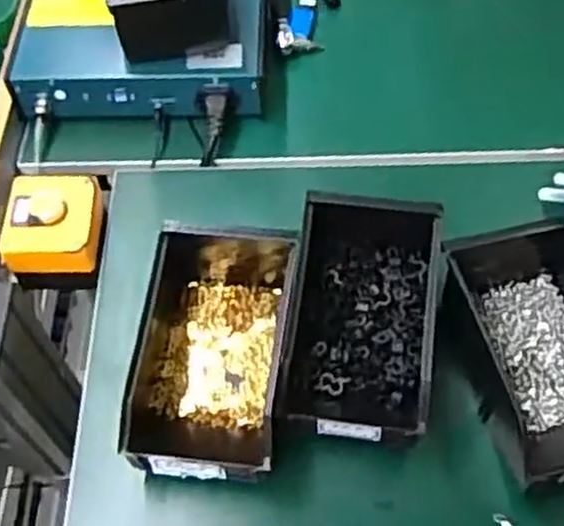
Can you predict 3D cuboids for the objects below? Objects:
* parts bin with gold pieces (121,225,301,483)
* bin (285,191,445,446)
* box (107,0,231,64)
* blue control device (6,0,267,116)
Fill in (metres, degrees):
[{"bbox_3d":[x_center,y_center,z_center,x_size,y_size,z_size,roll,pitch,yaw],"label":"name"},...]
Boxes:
[{"bbox_3d":[-0.048,0.059,0.564,0.106,0.075,0.188,5,57,6],"label":"parts bin with gold pieces"},{"bbox_3d":[0.061,0.036,0.570,0.102,0.062,0.185,5,57,6],"label":"bin"},{"bbox_3d":[-0.103,-0.250,0.701,0.099,0.076,0.122,-10,57,-3],"label":"box"},{"bbox_3d":[-0.129,-0.211,0.737,0.229,0.055,0.158,0,57,3],"label":"blue control device"}]

